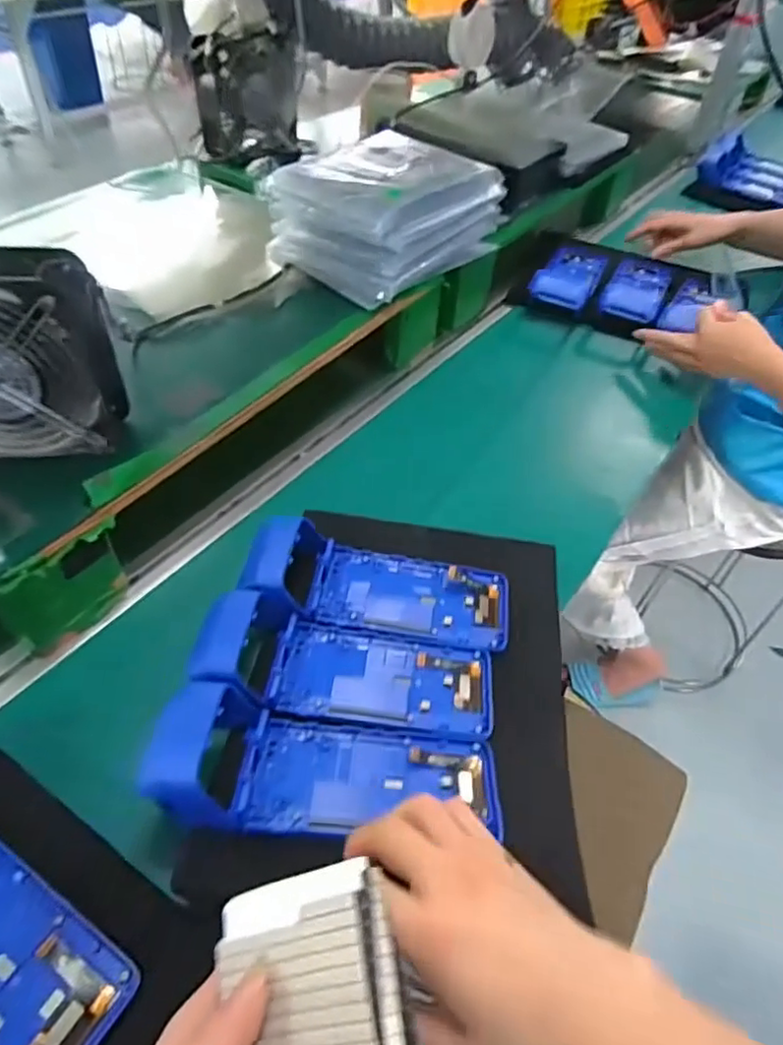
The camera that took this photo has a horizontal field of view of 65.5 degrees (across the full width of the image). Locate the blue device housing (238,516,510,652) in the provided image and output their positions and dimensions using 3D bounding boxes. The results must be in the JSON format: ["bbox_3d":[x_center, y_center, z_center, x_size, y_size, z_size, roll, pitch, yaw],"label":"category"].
[{"bbox_3d":[-0.008,0.048,0.523,0.222,0.046,0.084,8,51,2],"label":"blue device housing"}]

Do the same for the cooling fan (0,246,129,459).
[{"bbox_3d":[-0.290,-0.122,0.455,0.153,0.144,0.063,2,51,-3],"label":"cooling fan"}]

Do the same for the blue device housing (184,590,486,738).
[{"bbox_3d":[-0.031,0.108,0.463,0.218,0.051,0.080,9,51,2],"label":"blue device housing"}]

